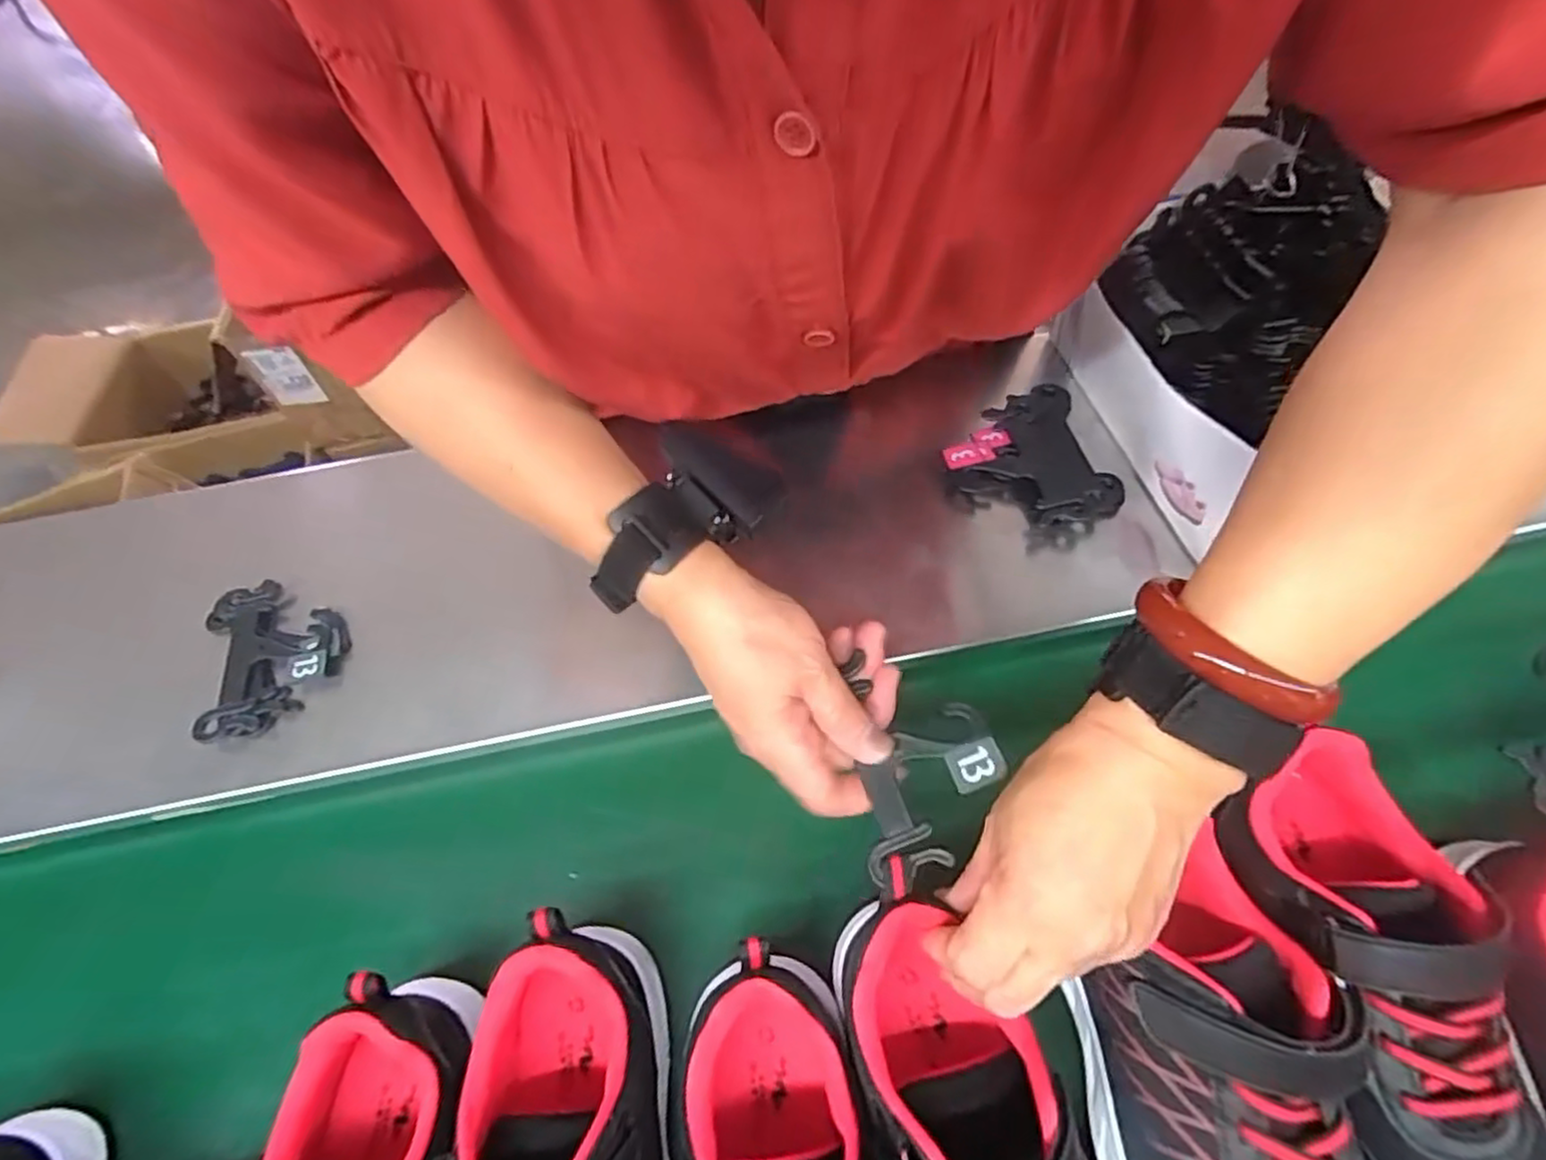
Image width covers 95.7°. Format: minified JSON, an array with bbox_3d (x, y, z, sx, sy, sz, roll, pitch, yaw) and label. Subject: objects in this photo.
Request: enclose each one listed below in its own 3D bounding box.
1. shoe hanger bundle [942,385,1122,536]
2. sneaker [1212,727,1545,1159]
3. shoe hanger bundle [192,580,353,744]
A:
[{"bbox_3d":[0.166,-0.074,0.464,0.102,0.035,0.110,-10,56,-3],"label":"shoe hanger bundle"},{"bbox_3d":[0.244,0.165,0.277,0.076,0.068,0.195,-6,56,-1],"label":"sneaker"},{"bbox_3d":[-0.303,0.043,0.428,0.081,0.023,0.099,-20,57,-10],"label":"shoe hanger bundle"}]

